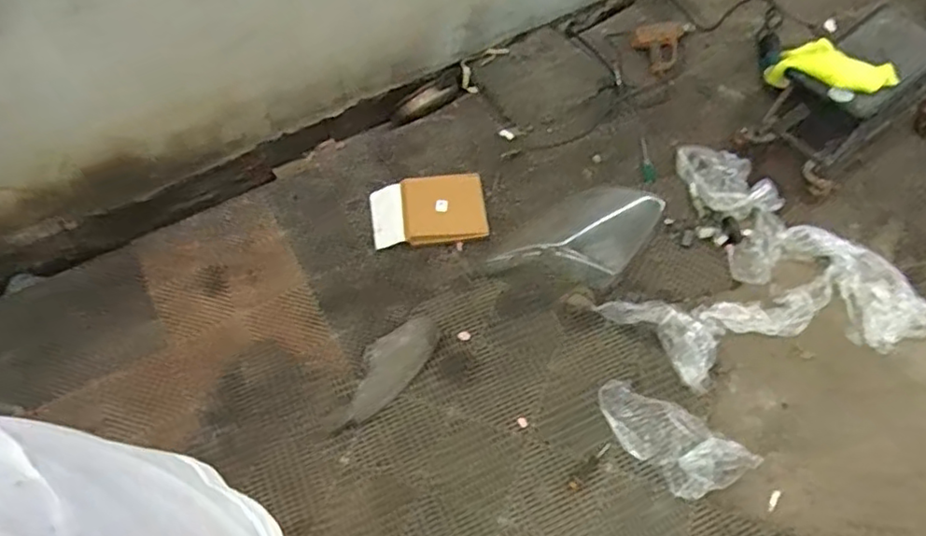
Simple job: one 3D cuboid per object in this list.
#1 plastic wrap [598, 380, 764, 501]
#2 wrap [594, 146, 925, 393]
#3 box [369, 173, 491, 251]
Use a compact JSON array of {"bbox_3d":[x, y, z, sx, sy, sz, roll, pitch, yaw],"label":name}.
[{"bbox_3d":[0.502,0.421,1.532,0.373,0.026,0.190,32,65,19],"label":"plastic wrap"},{"bbox_3d":[0.785,0.040,1.732,0.686,0.073,0.804,-39,66,-20],"label":"wrap"},{"bbox_3d":[-0.105,-0.176,1.891,0.342,0.044,0.222,-7,59,-3],"label":"box"}]

